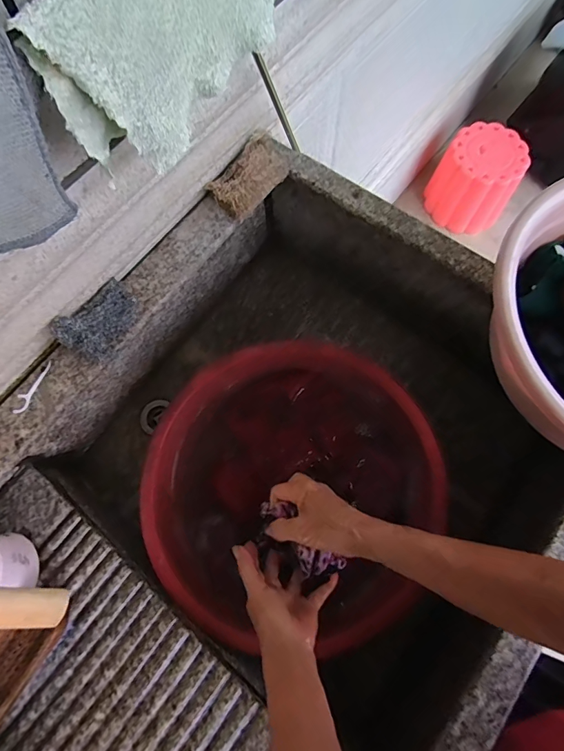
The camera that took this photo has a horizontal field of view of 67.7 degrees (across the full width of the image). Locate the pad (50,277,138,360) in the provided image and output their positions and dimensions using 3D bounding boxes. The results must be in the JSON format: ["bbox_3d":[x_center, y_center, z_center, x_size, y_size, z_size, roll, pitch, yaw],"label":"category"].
[{"bbox_3d":[-0.208,-0.061,0.488,0.093,0.017,0.064,-46,113,-25],"label":"pad"}]

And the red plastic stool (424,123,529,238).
[{"bbox_3d":[0.617,-0.629,1.334,0.237,0.256,0.215,29,75,9],"label":"red plastic stool"}]

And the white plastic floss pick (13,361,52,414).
[{"bbox_3d":[-0.289,0.013,0.485,0.017,0.004,0.068,21,74,7],"label":"white plastic floss pick"}]

